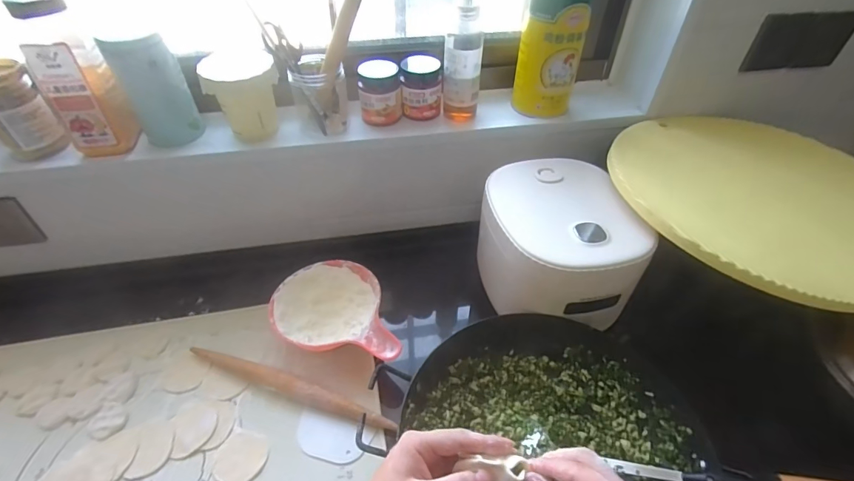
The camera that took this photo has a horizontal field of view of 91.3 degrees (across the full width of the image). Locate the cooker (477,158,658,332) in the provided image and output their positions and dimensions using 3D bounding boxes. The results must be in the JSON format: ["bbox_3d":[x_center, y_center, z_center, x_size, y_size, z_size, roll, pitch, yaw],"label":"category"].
[{"bbox_3d":[0.185,0.000,0.634,0.188,0.159,0.244,-6,50,-12],"label":"cooker"}]

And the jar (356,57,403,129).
[{"bbox_3d":[-0.080,-0.240,0.699,0.074,0.099,0.069,3,48,-4],"label":"jar"}]

